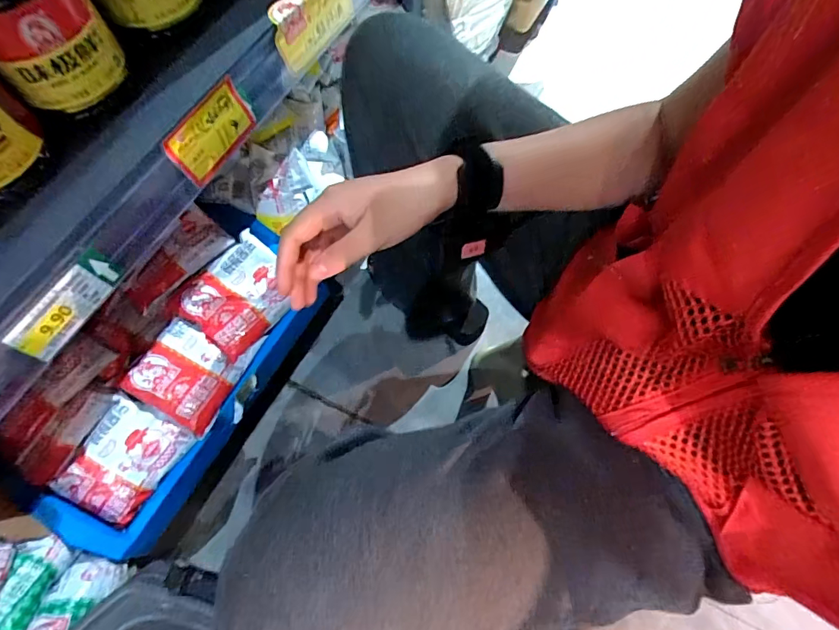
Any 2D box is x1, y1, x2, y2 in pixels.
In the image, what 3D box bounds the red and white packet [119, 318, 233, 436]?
[{"bbox_3d":[-0.276,0.072,0.524,0.104,0.016,0.096,36,68,-10],"label":"red and white packet"}]

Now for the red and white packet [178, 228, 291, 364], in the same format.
[{"bbox_3d":[-0.226,-0.024,0.561,0.128,0.026,0.105,-44,97,-16],"label":"red and white packet"}]

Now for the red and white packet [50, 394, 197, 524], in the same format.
[{"bbox_3d":[-0.335,0.167,0.502,0.093,0.035,0.117,35,71,-14],"label":"red and white packet"}]

